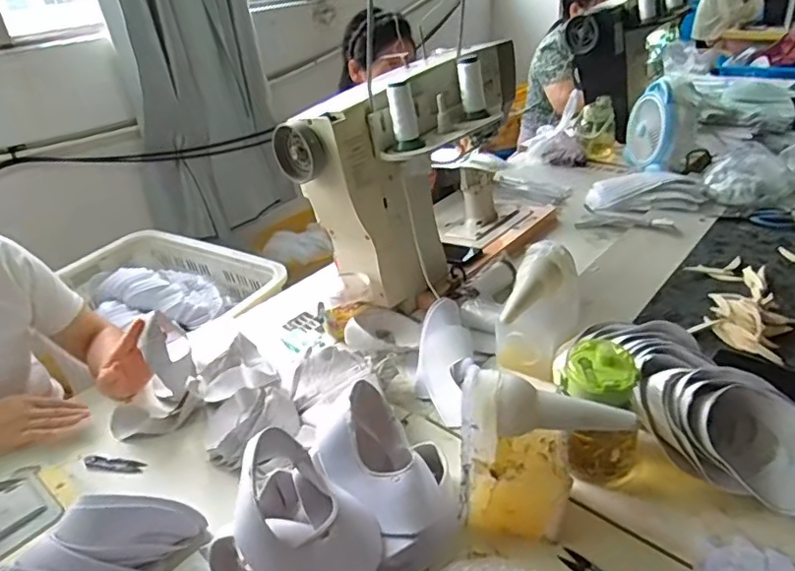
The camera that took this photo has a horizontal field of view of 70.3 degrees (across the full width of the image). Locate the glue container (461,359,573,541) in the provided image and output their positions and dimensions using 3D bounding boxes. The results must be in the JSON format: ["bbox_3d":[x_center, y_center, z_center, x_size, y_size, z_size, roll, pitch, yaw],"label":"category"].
[{"bbox_3d":[0.139,0.200,0.664,0.123,0.190,0.082,6,32,18],"label":"glue container"}]

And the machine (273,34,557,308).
[{"bbox_3d":[0.091,-0.238,1.220,0.240,0.431,0.626,22,40,38],"label":"machine"}]

